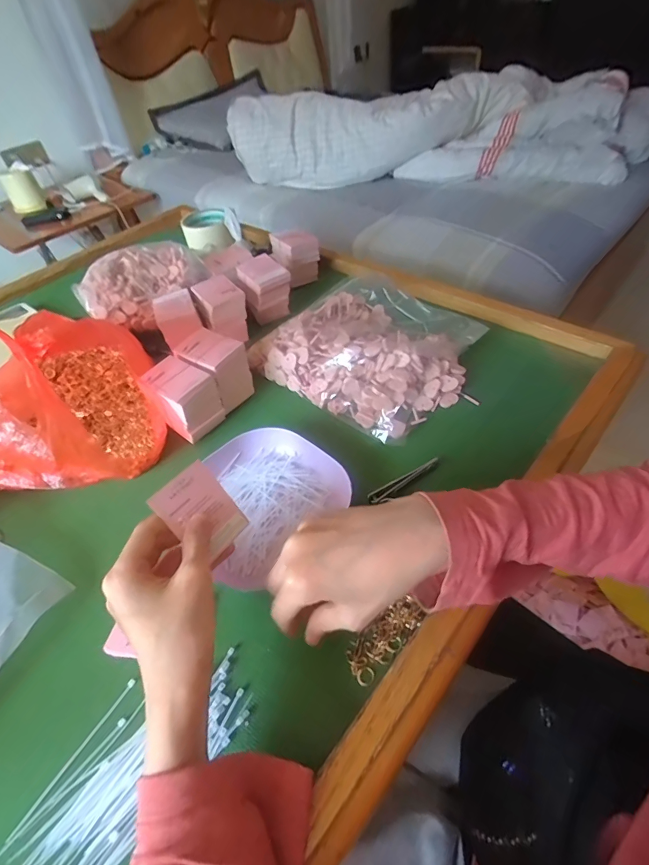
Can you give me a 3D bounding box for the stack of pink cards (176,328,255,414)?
[{"bbox_3d":[-0.124,-0.072,0.489,0.069,0.066,0.053,28,58,26],"label":"stack of pink cards"}]

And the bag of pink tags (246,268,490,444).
[{"bbox_3d":[0.058,-0.106,0.508,0.230,0.048,0.209,32,60,29],"label":"bag of pink tags"}]

